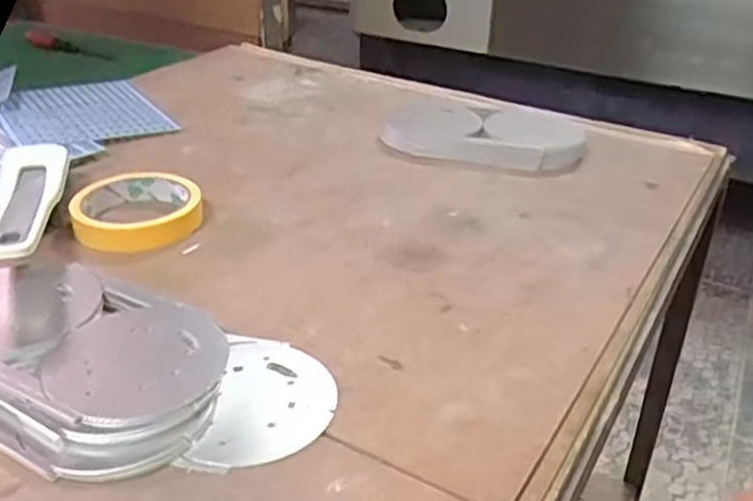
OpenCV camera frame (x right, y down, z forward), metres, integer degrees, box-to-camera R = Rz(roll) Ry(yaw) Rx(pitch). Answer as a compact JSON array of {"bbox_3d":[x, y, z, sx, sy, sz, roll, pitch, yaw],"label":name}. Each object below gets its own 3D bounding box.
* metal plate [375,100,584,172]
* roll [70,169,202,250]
[{"bbox_3d":[0.099,-0.116,0.717,0.196,0.022,0.127,15,32,20],"label":"metal plate"},{"bbox_3d":[-0.186,-0.034,0.573,0.095,0.023,0.095,2,30,-1],"label":"roll"}]

